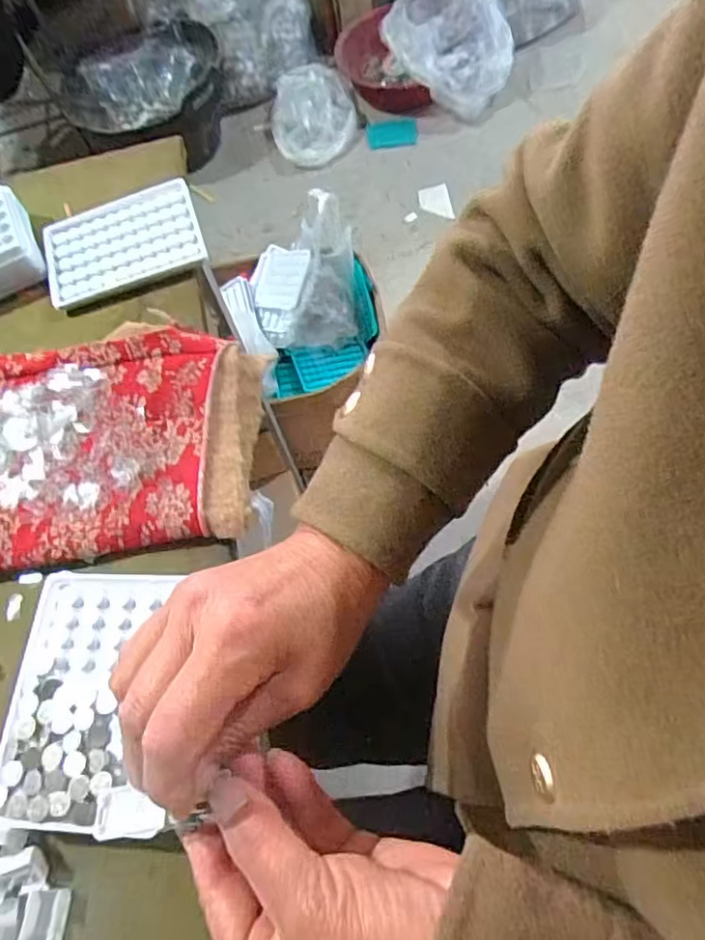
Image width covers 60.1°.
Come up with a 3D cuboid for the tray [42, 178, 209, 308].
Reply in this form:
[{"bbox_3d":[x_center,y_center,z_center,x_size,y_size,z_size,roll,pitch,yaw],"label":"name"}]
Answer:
[{"bbox_3d":[-0.192,-0.192,0.507,0.127,0.013,0.095,-18,63,-3],"label":"tray"}]

